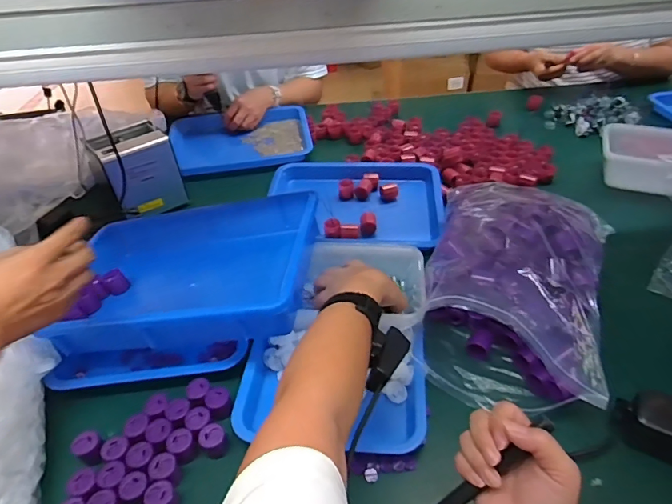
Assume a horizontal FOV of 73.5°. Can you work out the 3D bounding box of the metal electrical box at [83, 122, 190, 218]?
[{"bbox_3d":[-0.382,-0.149,0.848,0.145,0.136,0.111,-32,48,-28],"label":"metal electrical box"}]

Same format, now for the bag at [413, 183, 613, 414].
[{"bbox_3d":[0.249,0.030,0.619,0.229,0.142,0.351,12,44,18],"label":"bag"}]

